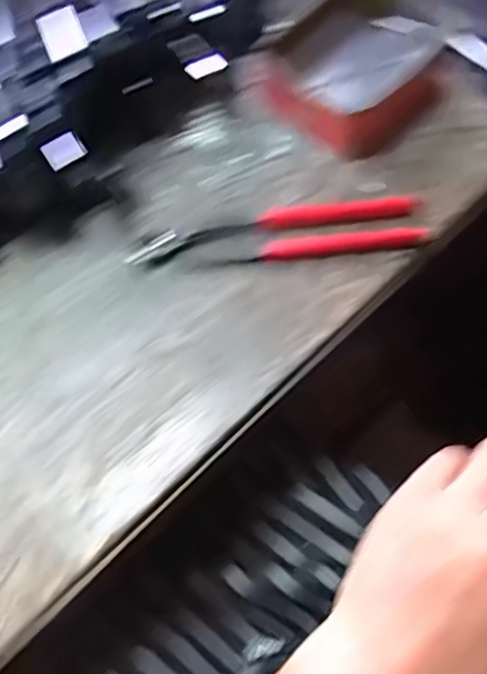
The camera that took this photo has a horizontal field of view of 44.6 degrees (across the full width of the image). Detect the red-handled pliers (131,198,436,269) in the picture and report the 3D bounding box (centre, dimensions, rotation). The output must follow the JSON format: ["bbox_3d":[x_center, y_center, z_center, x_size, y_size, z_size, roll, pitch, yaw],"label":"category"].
[{"bbox_3d":[0.023,-0.072,0.402,0.195,0.013,0.040,-6,66,1],"label":"red-handled pliers"}]

